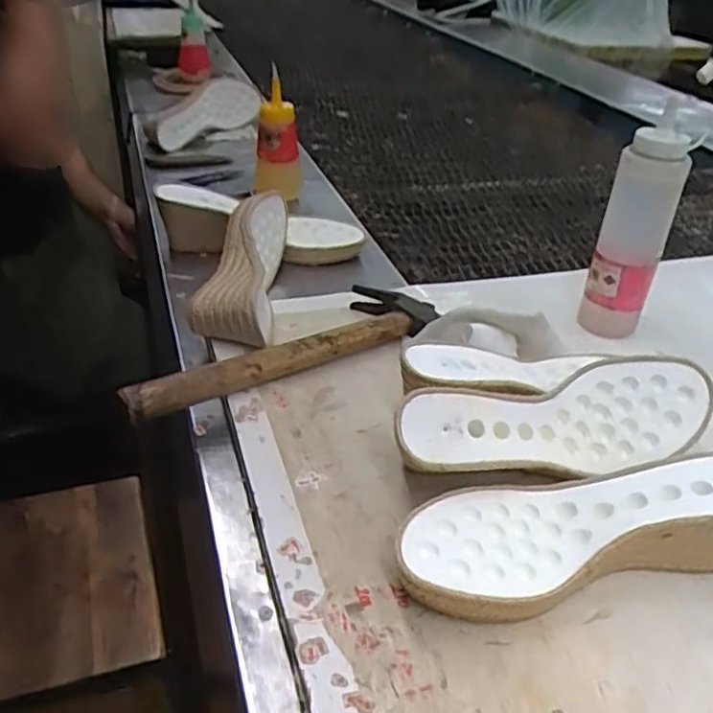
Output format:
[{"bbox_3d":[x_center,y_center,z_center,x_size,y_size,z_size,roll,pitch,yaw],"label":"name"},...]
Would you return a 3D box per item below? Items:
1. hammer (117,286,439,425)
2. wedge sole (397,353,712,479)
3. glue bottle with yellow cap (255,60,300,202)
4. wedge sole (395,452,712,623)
[{"bbox_3d":[-0.066,-0.013,0.600,0.296,0.038,0.094,-19,41,-28],"label":"hammer"},{"bbox_3d":[0.139,0.048,0.481,0.234,0.071,0.065,-7,37,-14],"label":"wedge sole"},{"bbox_3d":[-0.108,-0.297,0.903,0.062,0.175,0.059,-3,55,-6],"label":"glue bottle with yellow cap"},{"bbox_3d":[0.141,0.104,0.422,0.237,0.061,0.080,-6,37,-13],"label":"wedge sole"}]

